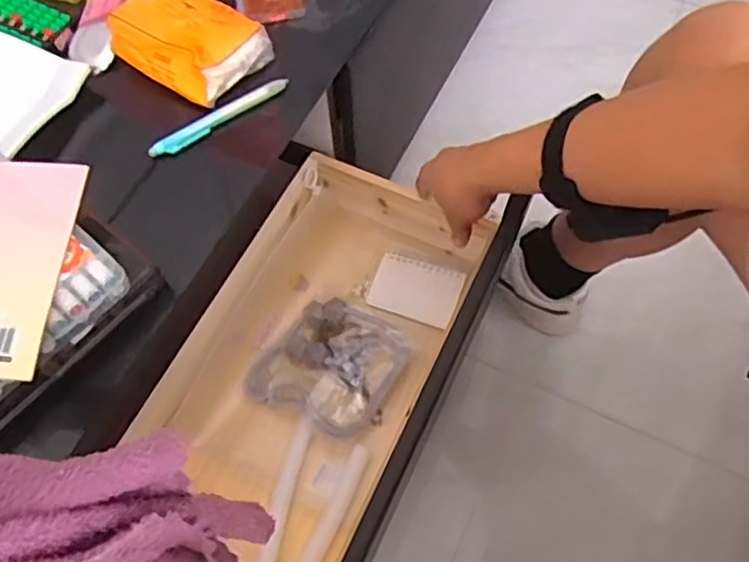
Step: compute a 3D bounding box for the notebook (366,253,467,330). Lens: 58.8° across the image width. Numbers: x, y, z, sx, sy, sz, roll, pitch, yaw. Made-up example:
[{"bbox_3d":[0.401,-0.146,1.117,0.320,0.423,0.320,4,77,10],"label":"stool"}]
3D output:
[{"bbox_3d":[0.050,0.008,0.790,0.099,0.012,0.074,20,65,11],"label":"notebook"}]

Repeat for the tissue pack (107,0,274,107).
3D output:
[{"bbox_3d":[-0.165,-0.225,0.609,0.118,0.048,0.102,35,69,17],"label":"tissue pack"}]

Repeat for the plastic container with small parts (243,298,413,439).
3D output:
[{"bbox_3d":[-0.047,0.091,0.732,0.138,0.046,0.141,31,68,15],"label":"plastic container with small parts"}]

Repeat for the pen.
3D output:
[{"bbox_3d":[-0.139,-0.148,0.598,0.137,0.011,0.016,-37,68,-16],"label":"pen"}]

